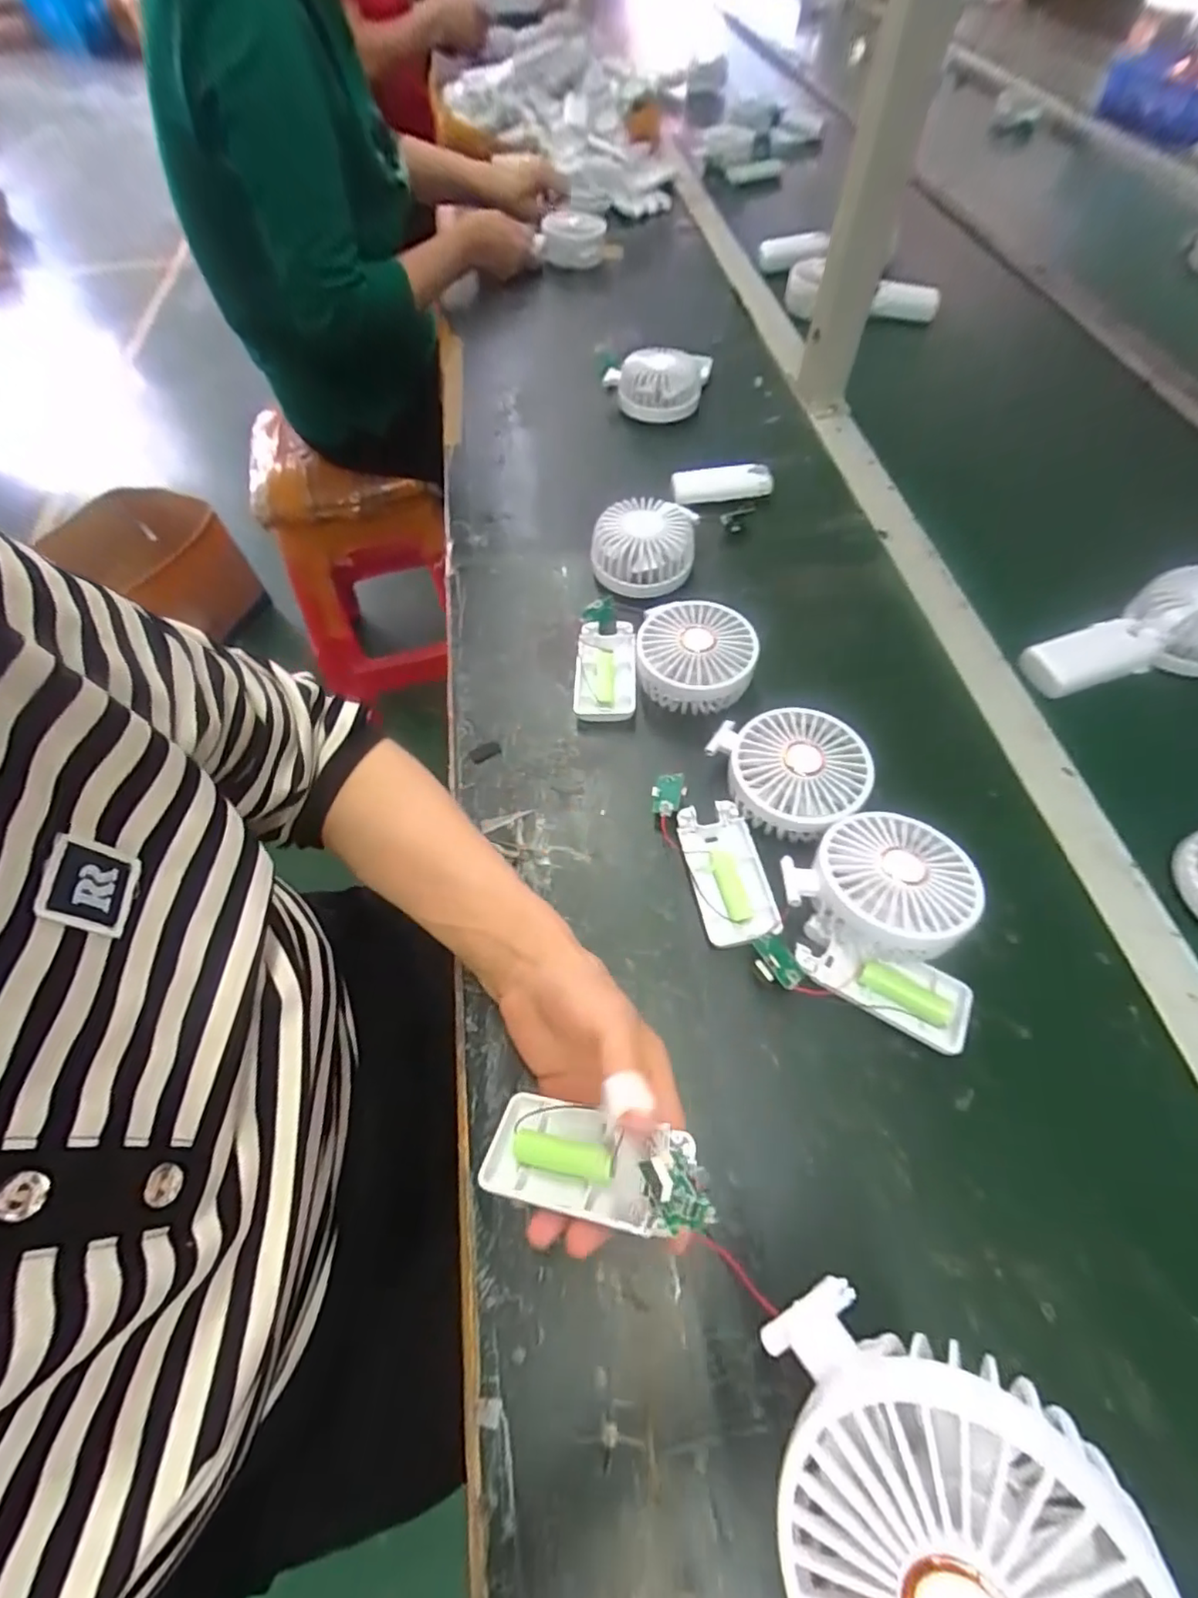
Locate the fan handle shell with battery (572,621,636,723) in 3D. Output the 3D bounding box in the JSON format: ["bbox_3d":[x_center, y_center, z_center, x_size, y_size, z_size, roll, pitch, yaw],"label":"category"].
[{"bbox_3d":[0.005,-0.098,0.475,0.046,0.020,0.093,2,58,2],"label":"fan handle shell with battery"}]

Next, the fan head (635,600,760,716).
[{"bbox_3d":[0.070,-0.105,0.451,0.082,0.039,0.082,0,58,1],"label":"fan head"}]

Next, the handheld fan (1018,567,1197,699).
[{"bbox_3d":[0.421,-0.124,0.480,0.171,0.050,0.083,-16,58,9],"label":"handheld fan"}]

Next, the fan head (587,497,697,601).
[{"bbox_3d":[0.038,-0.215,0.528,0.087,0.051,0.085,4,58,4],"label":"fan head"}]

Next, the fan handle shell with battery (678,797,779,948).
[{"bbox_3d":[0.080,0.047,0.388,0.047,0.017,0.093,-11,58,-6],"label":"fan handle shell with battery"}]

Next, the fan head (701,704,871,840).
[{"bbox_3d":[0.126,-0.015,0.399,0.086,0.037,0.086,0,58,1],"label":"fan head"}]

